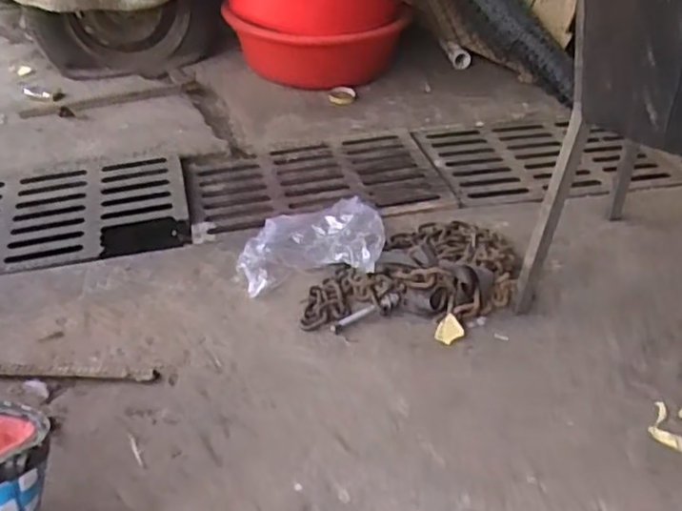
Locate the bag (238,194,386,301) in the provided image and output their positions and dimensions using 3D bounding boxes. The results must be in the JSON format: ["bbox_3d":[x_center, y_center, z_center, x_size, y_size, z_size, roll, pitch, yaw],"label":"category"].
[{"bbox_3d":[-0.053,-0.035,1.395,0.274,0.082,0.318,3,36,3],"label":"bag"}]

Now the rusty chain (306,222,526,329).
[{"bbox_3d":[0.142,0.010,1.333,0.422,0.094,0.319,-1,36,-3],"label":"rusty chain"}]

